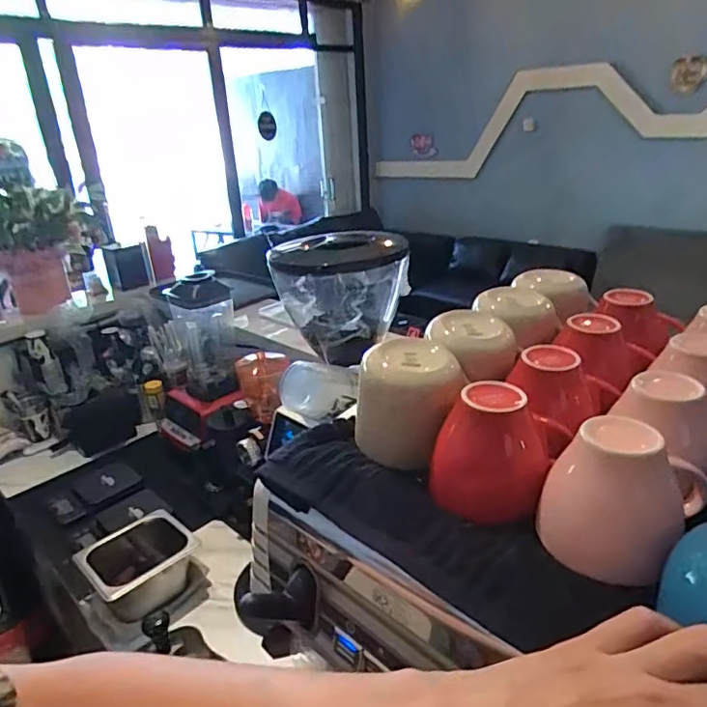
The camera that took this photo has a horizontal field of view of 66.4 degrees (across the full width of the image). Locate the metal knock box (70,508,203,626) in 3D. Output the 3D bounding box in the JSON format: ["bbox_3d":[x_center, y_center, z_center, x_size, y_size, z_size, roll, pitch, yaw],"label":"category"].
[{"bbox_3d":[-0.380,0.396,0.988,0.179,0.103,0.179,-24,31,-39],"label":"metal knock box"}]

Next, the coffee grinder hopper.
[{"bbox_3d":[-0.021,-0.097,0.893,0.211,0.180,0.211,-4,24,-1],"label":"coffee grinder hopper"}]

